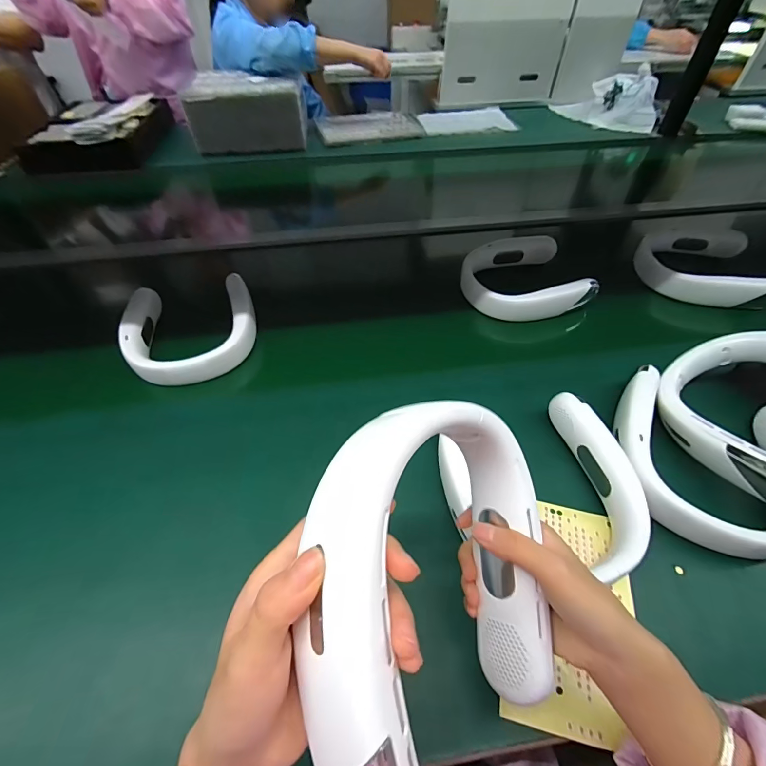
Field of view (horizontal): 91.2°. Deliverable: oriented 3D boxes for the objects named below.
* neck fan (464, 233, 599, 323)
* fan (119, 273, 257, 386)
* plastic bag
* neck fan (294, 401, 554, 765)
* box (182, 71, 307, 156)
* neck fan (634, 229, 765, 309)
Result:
[{"bbox_3d":[0.247,-0.186,0.658,0.218,0.044,0.200,-14,52,-10],"label":"neck fan"},{"bbox_3d":[-0.289,-0.083,0.577,0.187,0.044,0.209,-15,53,-11],"label":"fan"},{"bbox_3d":[0.756,-0.965,1.266,0.330,0.103,0.265,21,54,16],"label":"plastic bag"},{"bbox_3d":[0.035,0.108,0.214,0.187,0.046,0.186,5,76,-47],"label":"neck fan"},{"bbox_3d":[-0.399,-0.820,1.126,0.326,0.144,0.236,-9,52,-6],"label":"box"},{"bbox_3d":[0.568,-0.213,0.680,0.180,0.050,0.187,8,52,7],"label":"neck fan"}]

